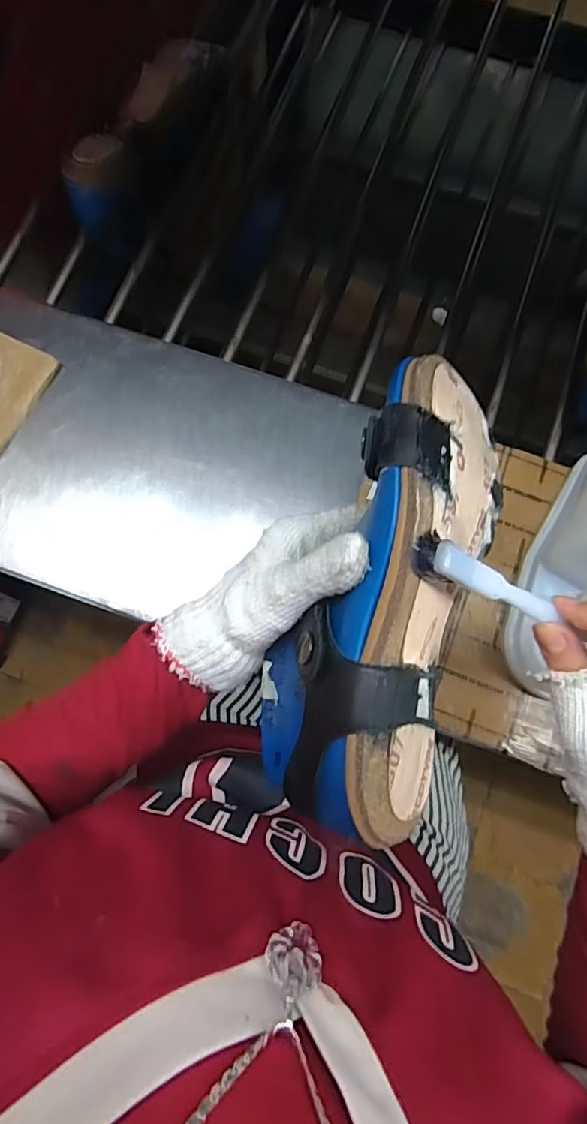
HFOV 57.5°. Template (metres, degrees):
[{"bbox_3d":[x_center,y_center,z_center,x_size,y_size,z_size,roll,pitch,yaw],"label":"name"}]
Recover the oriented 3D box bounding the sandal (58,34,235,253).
[{"bbox_3d":[-0.139,-0.416,0.536,0.059,0.079,0.218,27,77,6],"label":"sandal"}]

